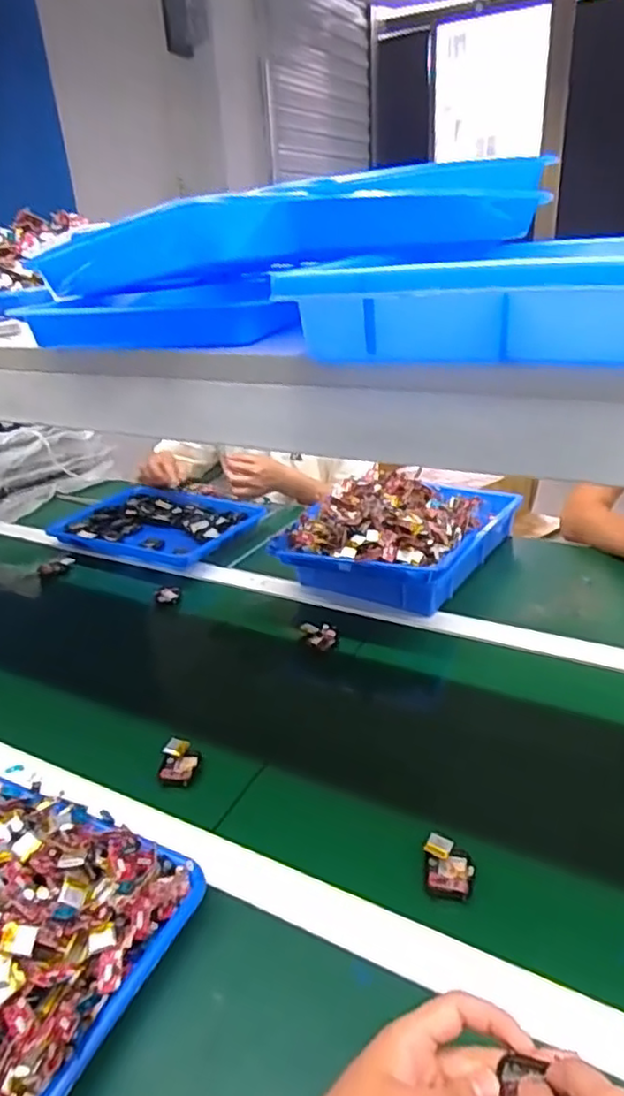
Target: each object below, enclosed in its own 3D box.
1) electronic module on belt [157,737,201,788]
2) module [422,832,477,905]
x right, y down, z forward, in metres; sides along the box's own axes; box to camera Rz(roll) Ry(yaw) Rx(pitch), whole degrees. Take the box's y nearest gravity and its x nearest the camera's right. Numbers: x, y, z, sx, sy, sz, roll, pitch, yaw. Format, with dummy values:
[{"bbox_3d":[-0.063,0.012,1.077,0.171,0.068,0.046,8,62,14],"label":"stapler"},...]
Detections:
[{"bbox_3d":[-0.133,0.216,0.669,0.034,0.023,0.046,0,26,8],"label":"electronic module on belt"},{"bbox_3d":[0.112,0.260,0.540,0.039,0.017,0.047,3,26,13],"label":"module"}]

